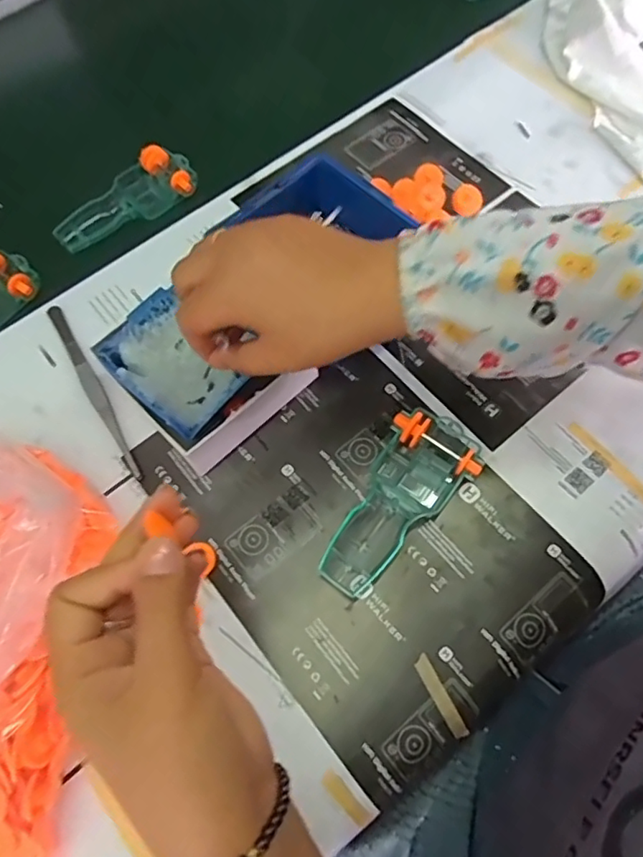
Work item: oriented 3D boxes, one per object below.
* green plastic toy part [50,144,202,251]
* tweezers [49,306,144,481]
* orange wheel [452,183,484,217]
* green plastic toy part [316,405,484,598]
[{"bbox_3d":[-0.166,-0.192,0.478,0.123,0.021,0.056,-35,68,-12],"label":"green plastic toy part"},{"bbox_3d":[-0.159,-0.031,0.394,0.012,0.010,0.155,-30,67,-10],"label":"tweezers"},{"bbox_3d":[0.115,-0.179,0.448,0.023,0.016,0.018,2,65,3],"label":"orange wheel"},{"bbox_3d":[0.050,0.045,0.353,0.055,0.019,0.127,30,70,16],"label":"green plastic toy part"}]

